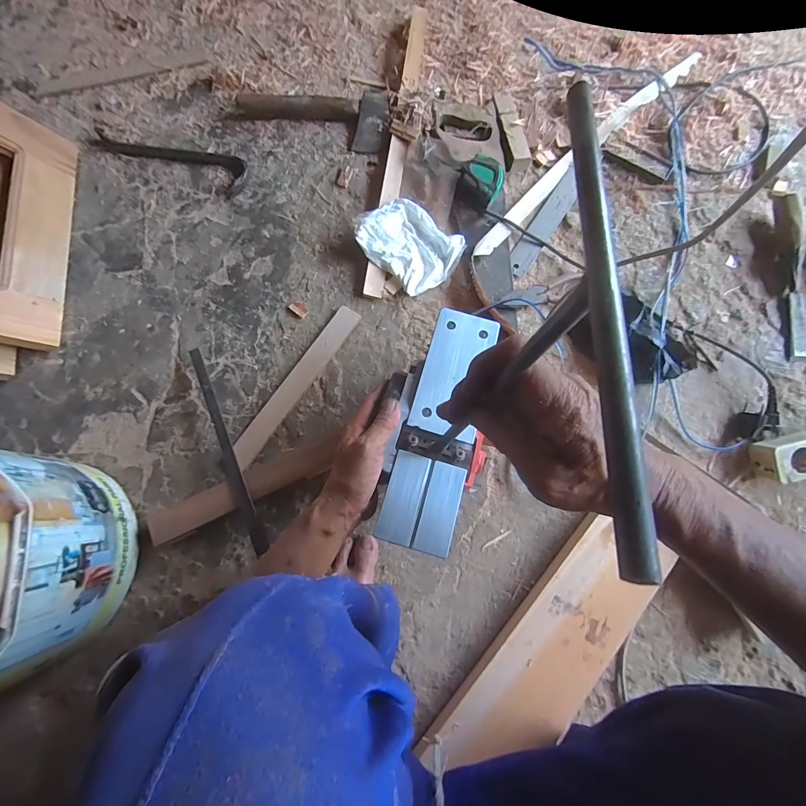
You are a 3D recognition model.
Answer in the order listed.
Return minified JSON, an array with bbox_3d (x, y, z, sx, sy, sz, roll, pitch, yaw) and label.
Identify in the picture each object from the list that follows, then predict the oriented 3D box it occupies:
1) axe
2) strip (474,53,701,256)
[{"bbox_3d":[-0.158,-0.539,0.696,0.275,0.035,0.115,12,77,3],"label":"axe"},{"bbox_3d":[0.346,-0.471,0.685,0.628,0.024,0.038,-43,81,-9],"label":"strip"}]

